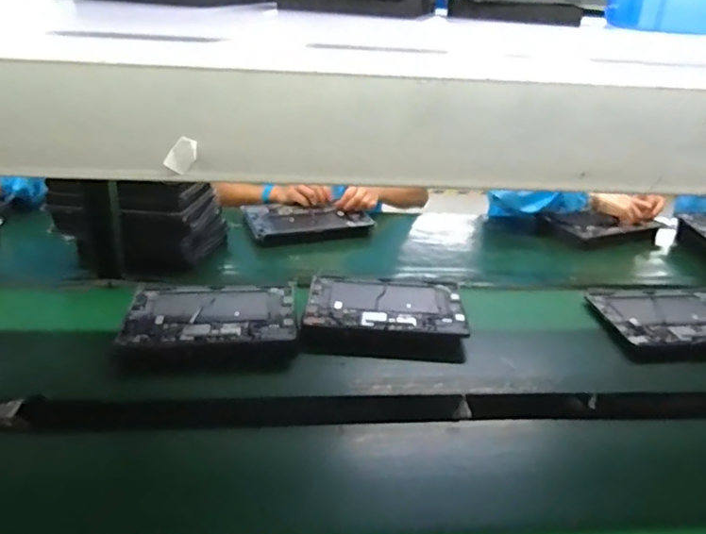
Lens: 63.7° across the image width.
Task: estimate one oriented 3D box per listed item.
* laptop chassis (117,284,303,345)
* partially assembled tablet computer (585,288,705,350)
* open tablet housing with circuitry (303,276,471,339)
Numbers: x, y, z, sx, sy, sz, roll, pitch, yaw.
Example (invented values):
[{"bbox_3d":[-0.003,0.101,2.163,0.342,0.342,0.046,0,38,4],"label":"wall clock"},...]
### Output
[{"bbox_3d":[-0.220,0.077,0.909,0.254,0.032,0.174,0,28,-4],"label":"laptop chassis"},{"bbox_3d":[0.555,0.083,0.974,0.260,0.011,0.187,-4,28,-10],"label":"partially assembled tablet computer"},{"bbox_3d":[0.055,0.070,0.950,0.254,0.029,0.155,3,28,3],"label":"open tablet housing with circuitry"}]

